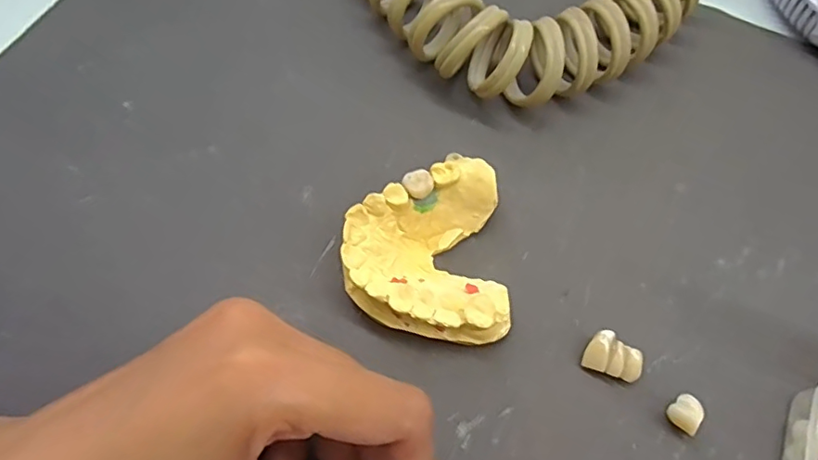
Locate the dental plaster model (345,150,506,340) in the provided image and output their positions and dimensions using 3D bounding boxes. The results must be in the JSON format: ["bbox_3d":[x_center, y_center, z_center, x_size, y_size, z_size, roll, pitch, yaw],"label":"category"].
[{"bbox_3d":[0.006,0.008,0.208,0.056,0.026,0.064,-3,66,0],"label":"dental plaster model"}]

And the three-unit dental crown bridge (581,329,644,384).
[{"bbox_3d":[0.073,0.045,0.198,0.020,0.009,0.013,20,68,10],"label":"three-unit dental crown bridge"}]

